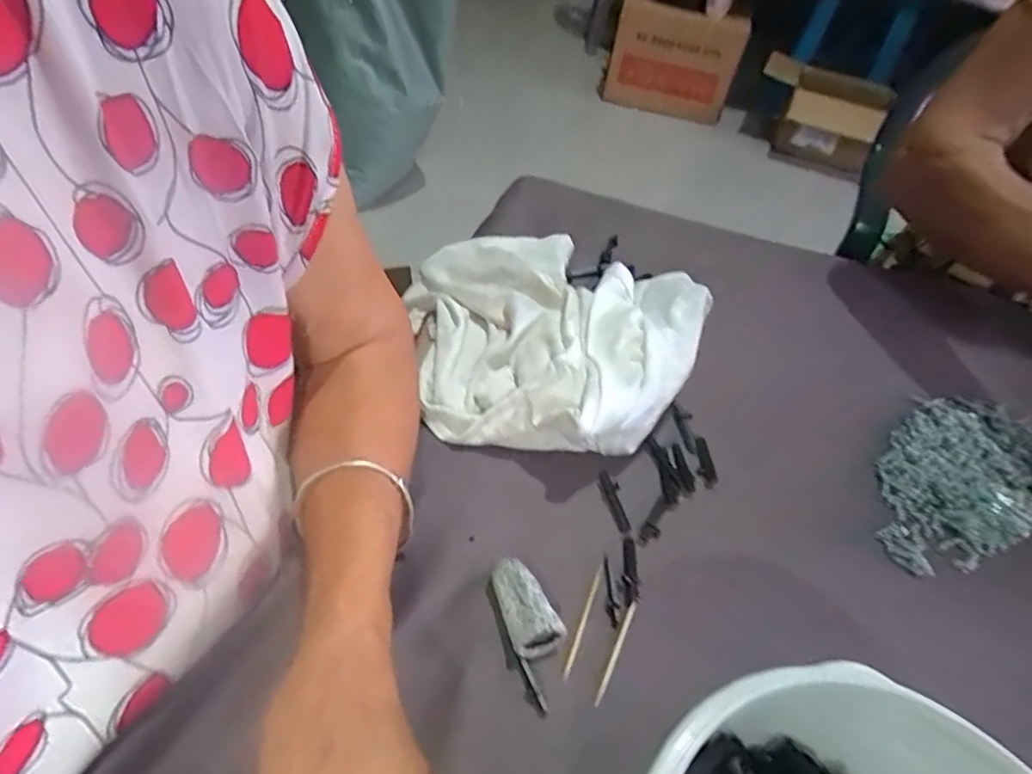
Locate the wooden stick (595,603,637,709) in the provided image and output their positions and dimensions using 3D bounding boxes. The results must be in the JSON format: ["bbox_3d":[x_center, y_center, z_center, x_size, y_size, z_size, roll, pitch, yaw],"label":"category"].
[{"bbox_3d":[0.049,0.129,0.280,0.005,0.004,0.053,21,49,15],"label":"wooden stick"}]

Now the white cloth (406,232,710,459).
[{"bbox_3d":[0.015,-0.047,0.407,0.216,0.055,0.212,27,51,20],"label":"white cloth"}]

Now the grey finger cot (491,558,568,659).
[{"bbox_3d":[0.003,0.107,0.282,0.022,0.017,0.046,-20,51,-21],"label":"grey finger cot"}]

